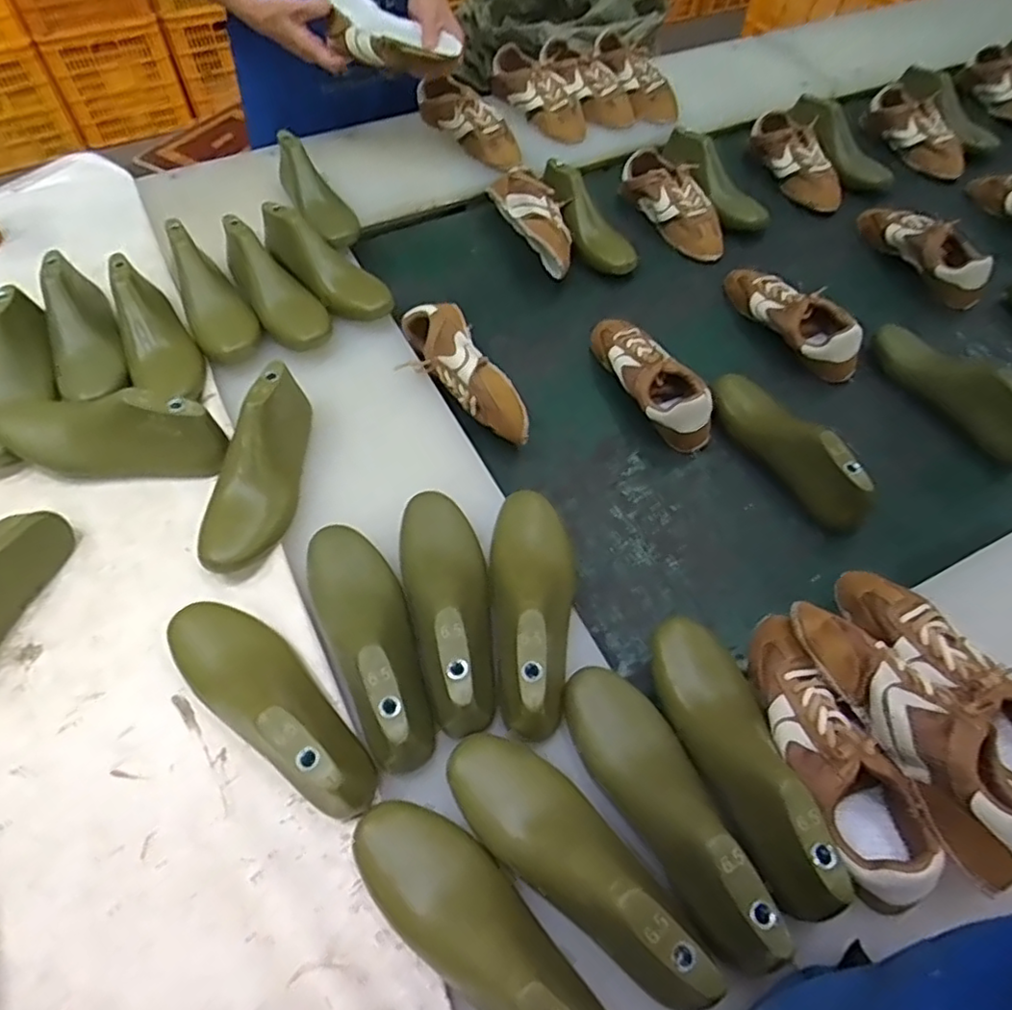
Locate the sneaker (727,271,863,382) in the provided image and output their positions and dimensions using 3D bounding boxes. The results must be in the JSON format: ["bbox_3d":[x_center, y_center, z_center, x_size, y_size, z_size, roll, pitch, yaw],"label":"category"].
[{"bbox_3d":[0.395,-0.263,0.891,0.077,0.073,0.229,-28,62,-17],"label":"sneaker"}]

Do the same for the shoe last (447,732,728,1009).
[{"bbox_3d":[0.052,0.260,0.473,0.230,0.078,0.077,33,59,33],"label":"shoe last"}]

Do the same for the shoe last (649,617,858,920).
[{"bbox_3d":[0.193,0.187,0.504,0.076,0.071,0.234,-17,60,-11],"label":"shoe last"}]

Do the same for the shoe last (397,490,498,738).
[{"bbox_3d":[-0.051,0.079,0.574,0.080,0.082,0.236,-9,58,-7],"label":"shoe last"}]

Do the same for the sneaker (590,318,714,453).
[{"bbox_3d":[0.182,-0.168,0.815,0.089,0.067,0.230,-23,61,-14],"label":"sneaker"}]

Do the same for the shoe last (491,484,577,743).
[{"bbox_3d":[0.024,0.079,0.569,0.076,0.069,0.239,3,58,1],"label":"shoe last"}]

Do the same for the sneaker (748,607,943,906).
[{"bbox_3d":[0.256,0.198,0.523,0.077,0.073,0.225,-16,60,-11],"label":"sneaker"}]

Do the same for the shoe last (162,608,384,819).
[{"bbox_3d":[-0.199,0.149,0.528,0.247,0.092,0.080,36,64,20],"label":"shoe last"}]

